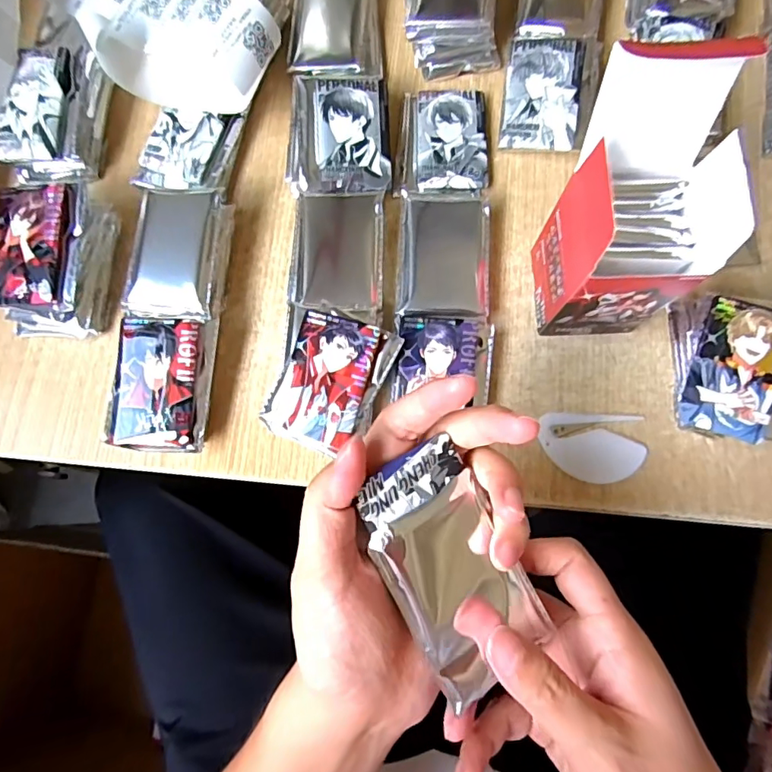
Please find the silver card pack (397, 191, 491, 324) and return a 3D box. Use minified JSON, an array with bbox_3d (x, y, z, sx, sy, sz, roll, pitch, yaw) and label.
[{"bbox_3d":[0.041,-0.095,0.369,0.063,0.015,0.095,2,77,2],"label":"silver card pack"}]

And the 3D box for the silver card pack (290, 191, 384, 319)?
[{"bbox_3d":[-0.035,-0.092,0.370,0.065,0.019,0.090,0,77,1],"label":"silver card pack"}]

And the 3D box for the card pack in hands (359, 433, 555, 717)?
[{"bbox_3d":[0.031,0.084,0.241,0.060,0.010,0.113,-29,100,-17],"label":"card pack in hands"}]

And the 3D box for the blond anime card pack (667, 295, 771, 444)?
[{"bbox_3d":[0.225,-0.010,0.336,0.071,0.043,0.092,12,77,3],"label":"blond anime card pack"}]

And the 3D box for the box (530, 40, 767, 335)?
[{"bbox_3d":[0.137,-0.097,0.302,0.074,0.145,0.100,2,77,2],"label":"box"}]

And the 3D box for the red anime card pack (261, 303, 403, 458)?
[{"bbox_3d":[-0.038,-0.003,0.341,0.070,0.012,0.088,19,85,7],"label":"red anime card pack"}]

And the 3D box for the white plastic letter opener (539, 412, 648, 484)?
[{"bbox_3d":[0.138,0.041,0.346,0.068,0.005,0.045,4,77,2],"label":"white plastic letter opener"}]

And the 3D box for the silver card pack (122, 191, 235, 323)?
[{"bbox_3d":[-0.146,-0.097,0.366,0.062,0.029,0.109,2,77,2],"label":"silver card pack"}]

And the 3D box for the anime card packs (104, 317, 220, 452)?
[{"bbox_3d":[-0.148,-0.001,0.347,0.064,0.029,0.086,4,77,2],"label":"anime card packs"}]

